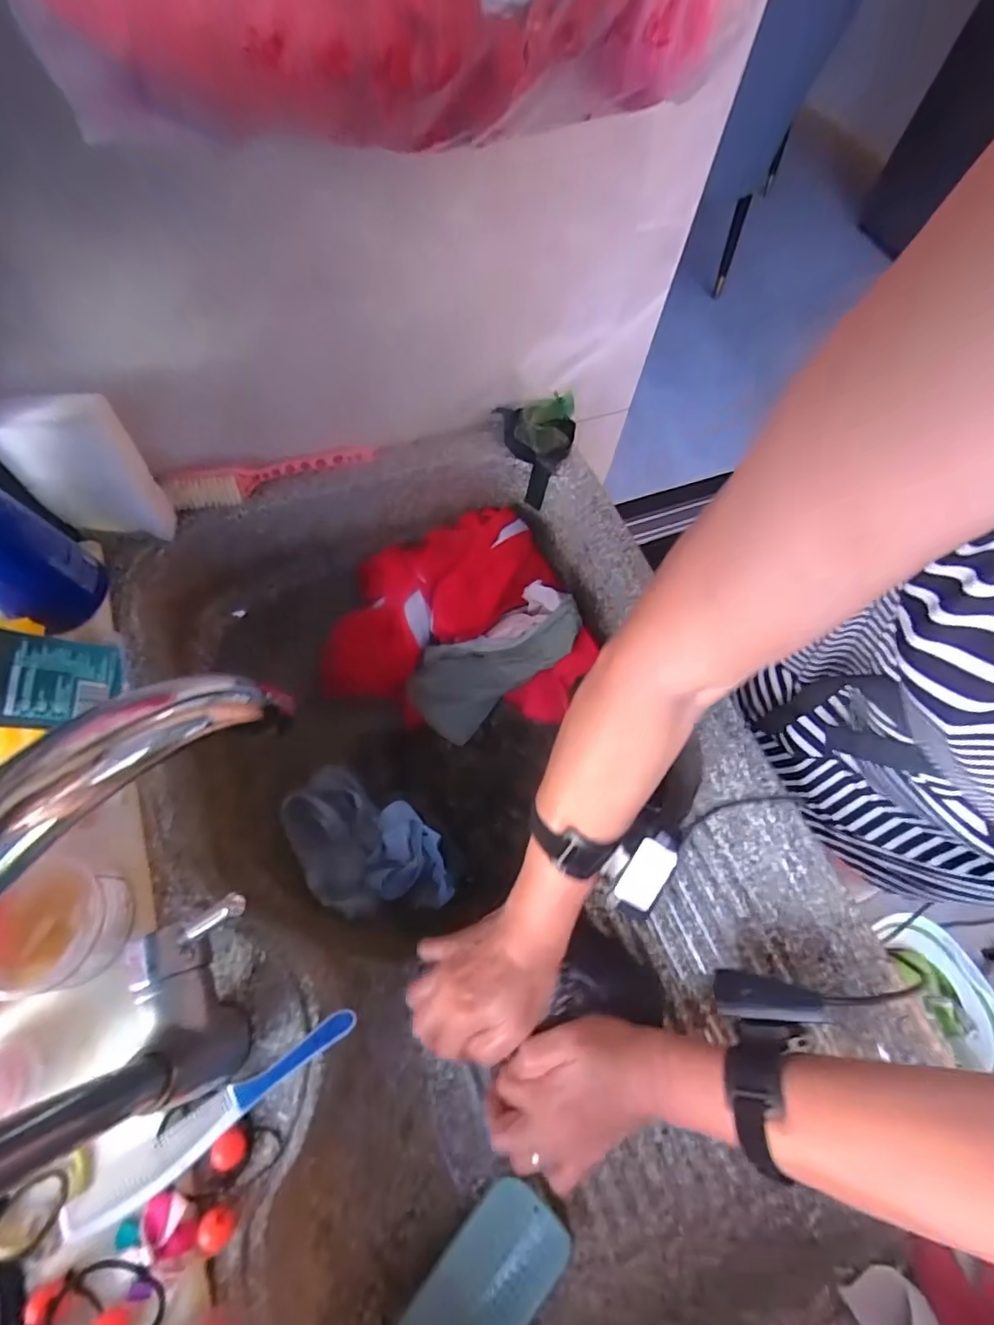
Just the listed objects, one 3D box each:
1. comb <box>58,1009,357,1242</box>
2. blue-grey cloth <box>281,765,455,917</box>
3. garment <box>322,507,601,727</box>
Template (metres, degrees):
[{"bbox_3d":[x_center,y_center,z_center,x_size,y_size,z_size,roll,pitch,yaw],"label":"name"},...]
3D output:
[{"bbox_3d":[-0.180,0.297,0.365,0.181,0.007,0.024,-28,52,-26],"label":"comb"},{"bbox_3d":[-0.141,0.198,0.585,0.195,0.041,0.115,30,66,10],"label":"blue-grey cloth"},{"bbox_3d":[-0.066,-0.042,0.678,0.297,0.096,0.284,1,64,-3],"label":"garment"}]

